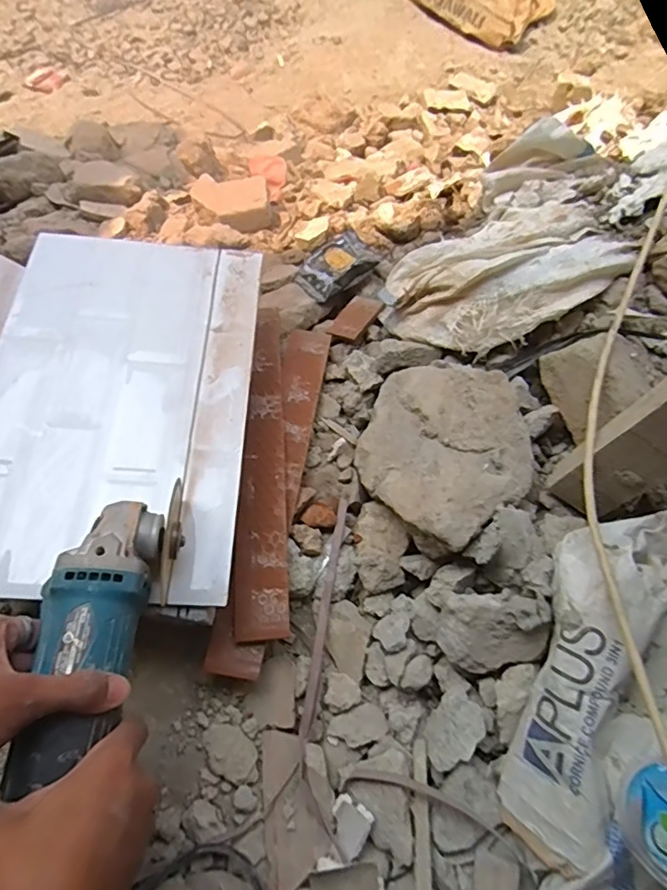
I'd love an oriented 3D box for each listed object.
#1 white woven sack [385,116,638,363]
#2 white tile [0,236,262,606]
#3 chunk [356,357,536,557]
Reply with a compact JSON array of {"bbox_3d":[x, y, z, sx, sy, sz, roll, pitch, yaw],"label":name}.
[{"bbox_3d":[0.214,-0.229,0.623,0.323,0.080,0.214,-45,57,-1],"label":"white woven sack"},{"bbox_3d":[-0.214,-0.049,0.523,0.254,0.011,0.389,4,65,-6],"label":"white tile"},{"bbox_3d":[0.109,-0.004,0.553,0.160,0.075,0.204,-26,64,-17],"label":"chunk"}]

